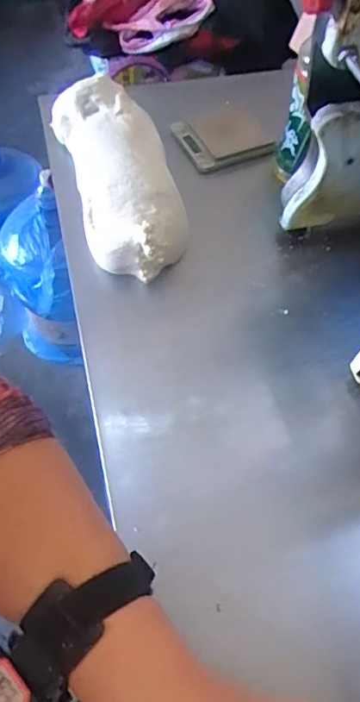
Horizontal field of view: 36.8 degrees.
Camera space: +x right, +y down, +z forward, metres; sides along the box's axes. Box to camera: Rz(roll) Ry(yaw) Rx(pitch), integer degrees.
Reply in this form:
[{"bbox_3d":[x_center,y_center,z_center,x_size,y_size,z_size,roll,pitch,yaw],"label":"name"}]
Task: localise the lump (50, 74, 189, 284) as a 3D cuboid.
[{"bbox_3d":[-0.080,-0.235,0.694,0.123,0.079,0.327,-14,61,-11],"label":"lump"}]

